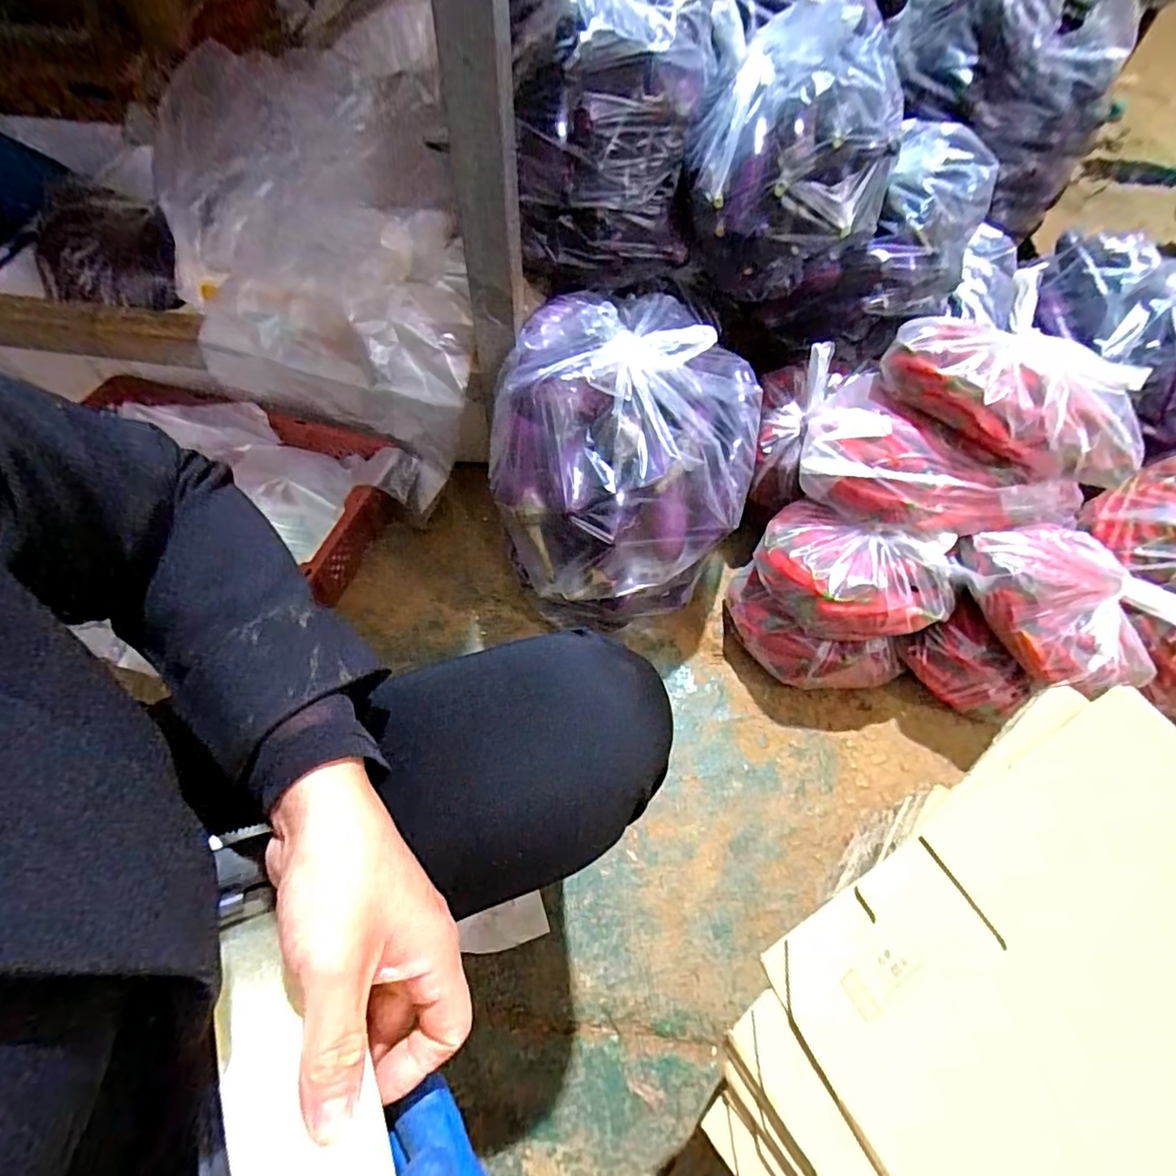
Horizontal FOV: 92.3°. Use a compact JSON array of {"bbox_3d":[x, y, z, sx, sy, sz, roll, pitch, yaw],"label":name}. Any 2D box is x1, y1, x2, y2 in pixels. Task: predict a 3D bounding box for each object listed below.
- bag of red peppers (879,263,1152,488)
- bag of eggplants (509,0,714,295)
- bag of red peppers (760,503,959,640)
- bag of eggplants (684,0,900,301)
[{"bbox_3d":[0.479,-0.214,0.652,0.184,0.121,0.260,-21,61,-15],"label":"bag of red peppers"},{"bbox_3d":[0.032,-0.552,0.687,0.238,0.297,0.206,-4,58,-5],"label":"bag of eggplants"},{"bbox_3d":[0.316,-0.016,0.680,0.222,0.099,0.143,31,62,16],"label":"bag of red peppers"},{"bbox_3d":[0.244,-0.534,0.708,0.222,0.227,0.232,9,58,3],"label":"bag of eggplants"}]

